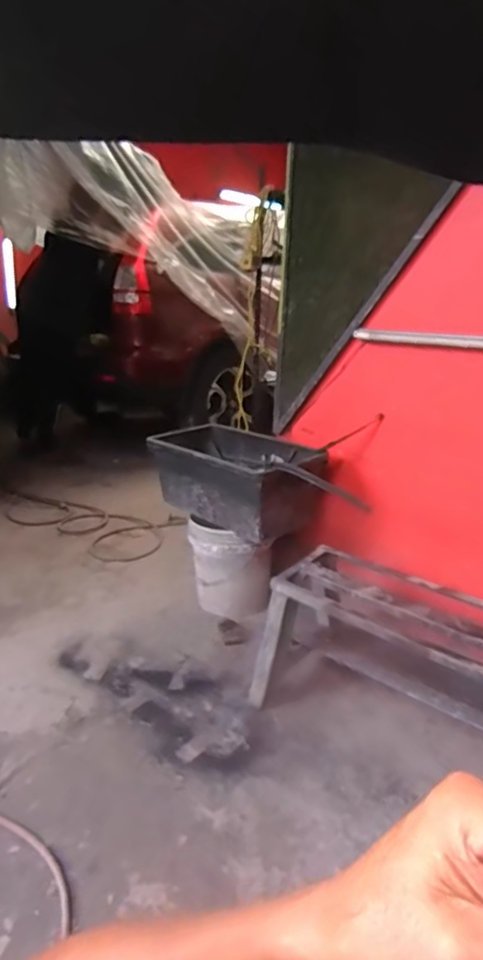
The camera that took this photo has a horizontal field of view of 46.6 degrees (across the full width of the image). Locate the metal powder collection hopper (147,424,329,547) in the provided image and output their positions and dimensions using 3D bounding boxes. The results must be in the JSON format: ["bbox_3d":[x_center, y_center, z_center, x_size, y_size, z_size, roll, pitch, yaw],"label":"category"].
[{"bbox_3d":[-0.012,-0.001,1.852,0.384,0.255,0.607,-14,23,-42],"label":"metal powder collection hopper"}]

